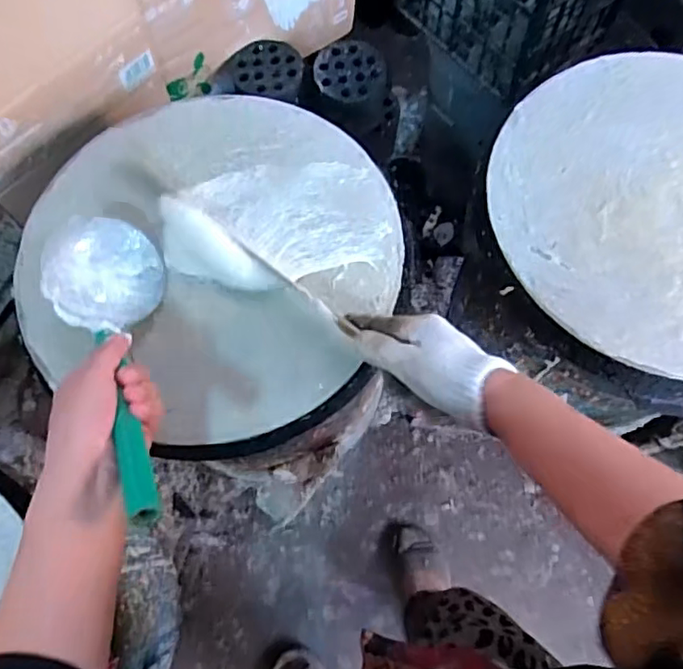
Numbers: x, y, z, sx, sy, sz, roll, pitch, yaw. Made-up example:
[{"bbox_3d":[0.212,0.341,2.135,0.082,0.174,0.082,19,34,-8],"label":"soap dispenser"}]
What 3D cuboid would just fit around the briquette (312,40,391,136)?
[{"bbox_3d":[0.012,-0.351,0.871,0.094,0.084,0.092,0,71,0],"label":"briquette"}]

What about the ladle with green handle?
[{"bbox_3d":[-0.178,0.015,0.481,0.088,0.068,0.313,-20,46,-7],"label":"ladle with green handle"}]

